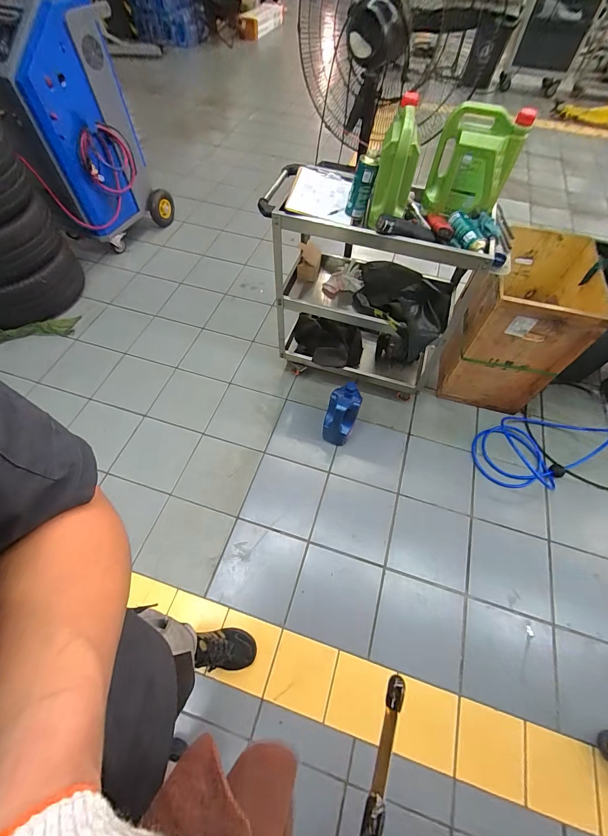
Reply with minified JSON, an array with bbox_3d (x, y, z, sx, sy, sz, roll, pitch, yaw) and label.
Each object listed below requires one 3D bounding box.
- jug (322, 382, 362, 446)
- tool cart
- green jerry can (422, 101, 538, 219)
[{"bbox_3d":[0.173,-0.013,1.515,0.136,0.255,0.175,18,61,10],"label":"jug"},{"bbox_3d":[0.262,-0.525,1.470,0.785,0.785,0.392,14,60,7],"label":"tool cart"},{"bbox_3d":[0.511,-0.774,1.028,0.230,0.244,0.109,21,61,11],"label":"green jerry can"}]

